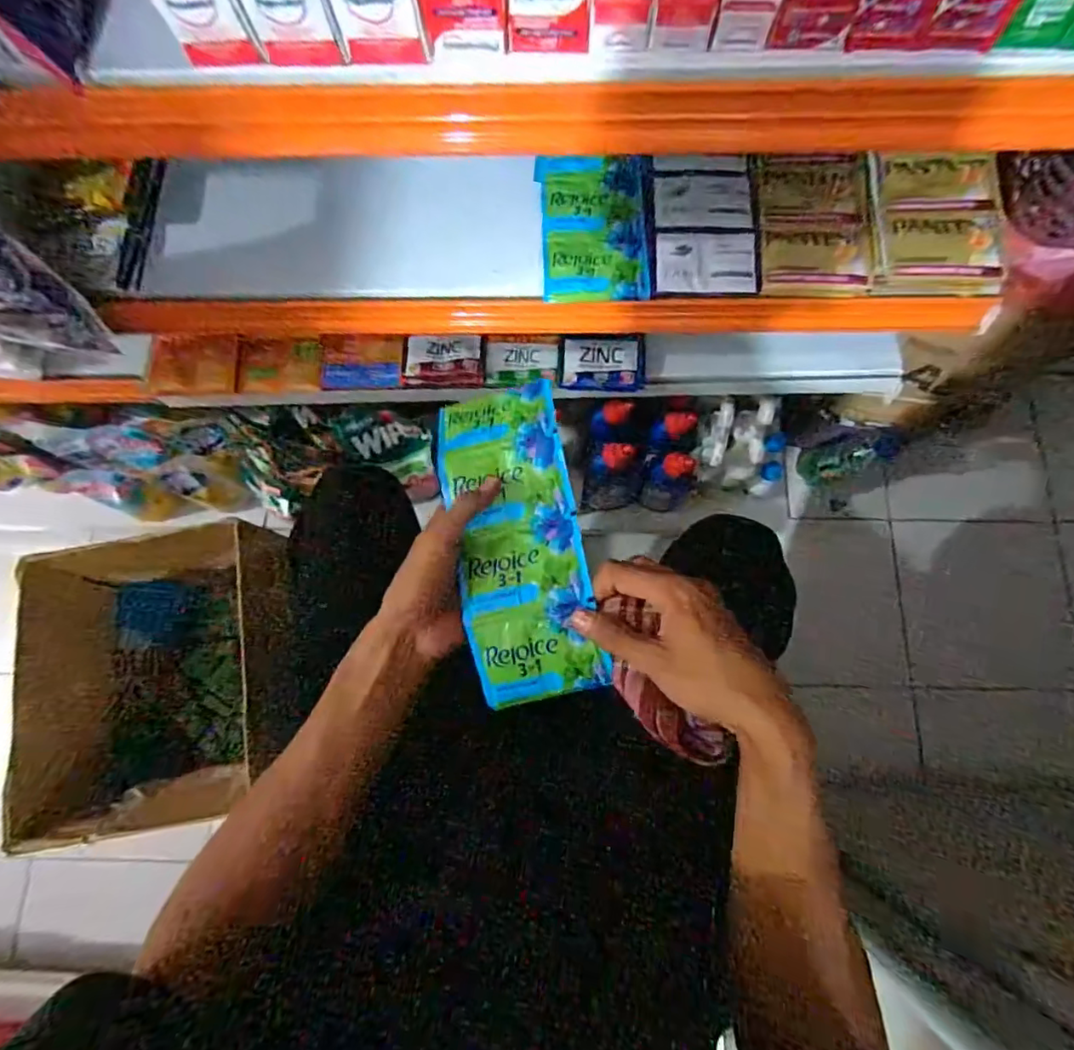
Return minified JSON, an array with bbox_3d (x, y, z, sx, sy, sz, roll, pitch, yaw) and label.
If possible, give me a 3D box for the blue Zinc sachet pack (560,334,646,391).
[{"bbox_3d":[0.076,-0.185,0.634,0.097,0.026,0.062,4,78,2],"label":"blue Zinc sachet pack"}]

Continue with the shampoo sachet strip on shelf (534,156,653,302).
[{"bbox_3d":[0.055,-0.277,0.512,0.101,0.010,0.154,-2,78,1],"label":"shampoo sachet strip on shelf"}]

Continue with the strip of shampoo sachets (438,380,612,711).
[{"bbox_3d":[-0.016,0.007,0.408,0.091,0.036,0.232,-9,77,-1],"label":"strip of shampoo sachets"}]

